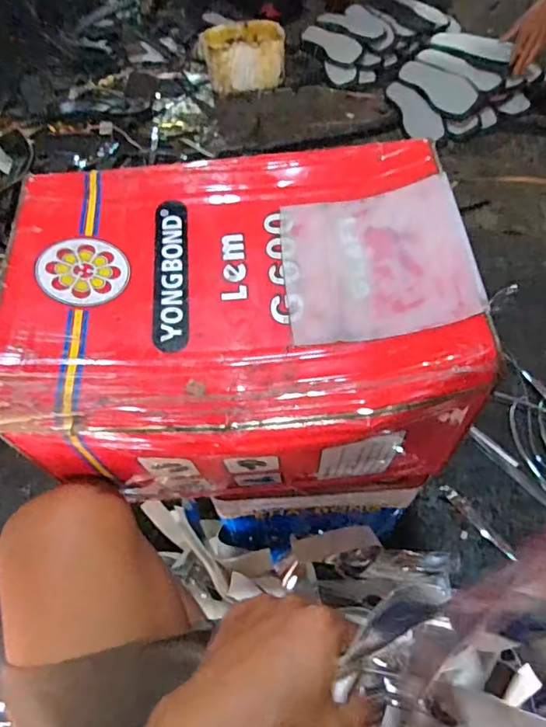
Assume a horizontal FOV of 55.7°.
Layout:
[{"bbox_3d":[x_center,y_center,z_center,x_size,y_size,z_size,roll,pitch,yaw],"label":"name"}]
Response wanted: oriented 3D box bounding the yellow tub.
[{"bbox_3d":[-0.070,-0.789,1.332,0.201,0.116,0.145,-4,59,2],"label":"yellow tub"}]

